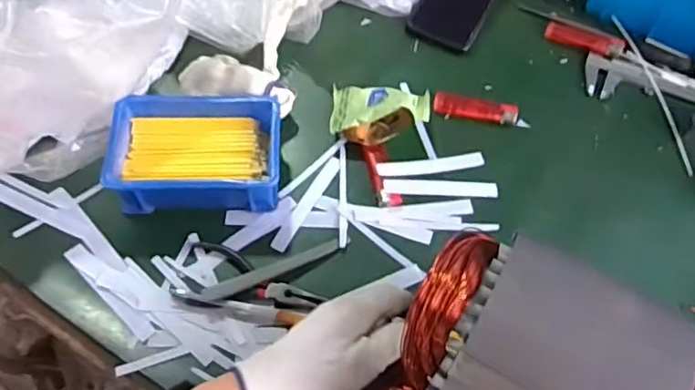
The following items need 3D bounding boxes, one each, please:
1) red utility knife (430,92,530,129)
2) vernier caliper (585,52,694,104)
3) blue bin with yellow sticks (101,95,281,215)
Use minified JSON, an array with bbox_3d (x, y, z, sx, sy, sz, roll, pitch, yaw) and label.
[{"bbox_3d":[0.137,-0.088,0.594,0.095,0.011,0.026,12,62,3],"label":"red utility knife"},{"bbox_3d":[0.363,-0.111,0.621,0.211,0.020,0.061,13,62,4],"label":"vernier caliper"},{"bbox_3d":[-0.132,-0.037,0.526,0.142,0.048,0.104,3,61,-1],"label":"blue bin with yellow sticks"}]

